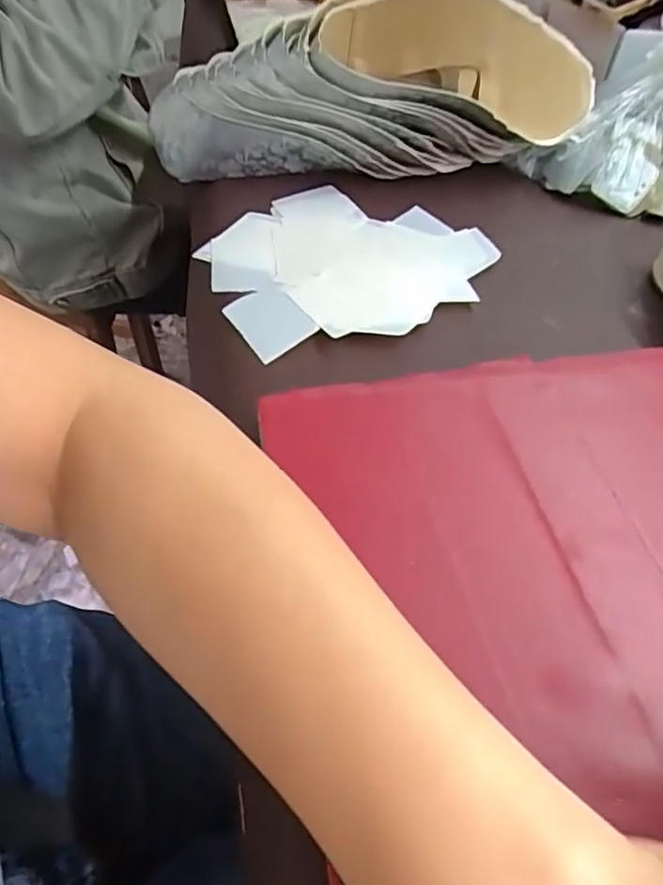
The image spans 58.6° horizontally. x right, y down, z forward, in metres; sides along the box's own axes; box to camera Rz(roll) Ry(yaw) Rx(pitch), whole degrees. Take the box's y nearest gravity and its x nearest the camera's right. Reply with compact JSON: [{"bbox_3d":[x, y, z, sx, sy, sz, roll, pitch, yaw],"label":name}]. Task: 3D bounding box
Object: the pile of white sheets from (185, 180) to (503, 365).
[{"bbox_3d":[0.010,-0.145,0.465,0.216,0.012,0.198,0,48,0],"label":"pile of white sheets"}]

